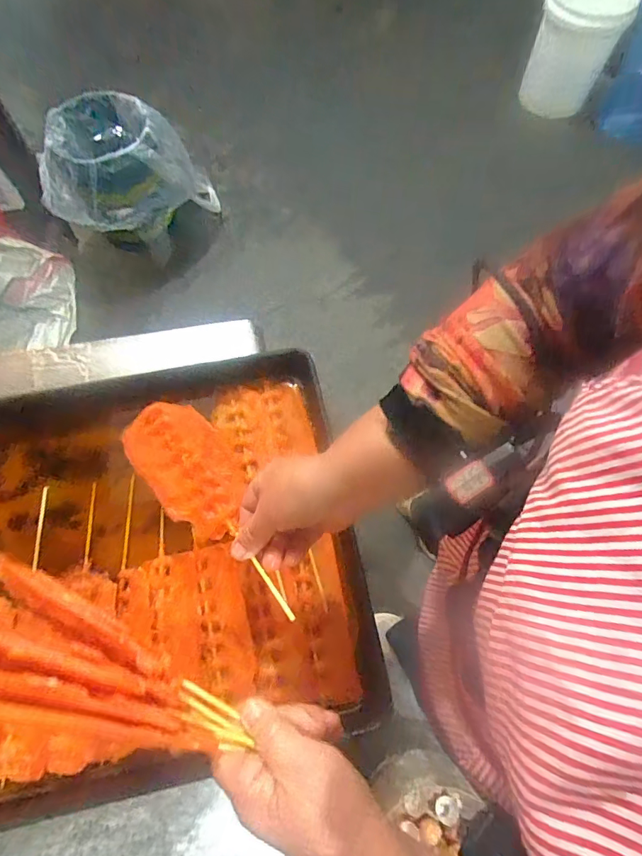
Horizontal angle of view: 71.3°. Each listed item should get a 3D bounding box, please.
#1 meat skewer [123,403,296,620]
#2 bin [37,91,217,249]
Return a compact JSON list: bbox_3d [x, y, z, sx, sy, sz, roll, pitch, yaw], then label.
[{"bbox_3d":[-0.101,0.058,0.405,0.080,0.011,0.244,-39,60,-12],"label":"meat skewer"},{"bbox_3d":[-0.594,-0.778,1.429,0.462,0.352,0.319,-15,69,-7],"label":"bin"}]

